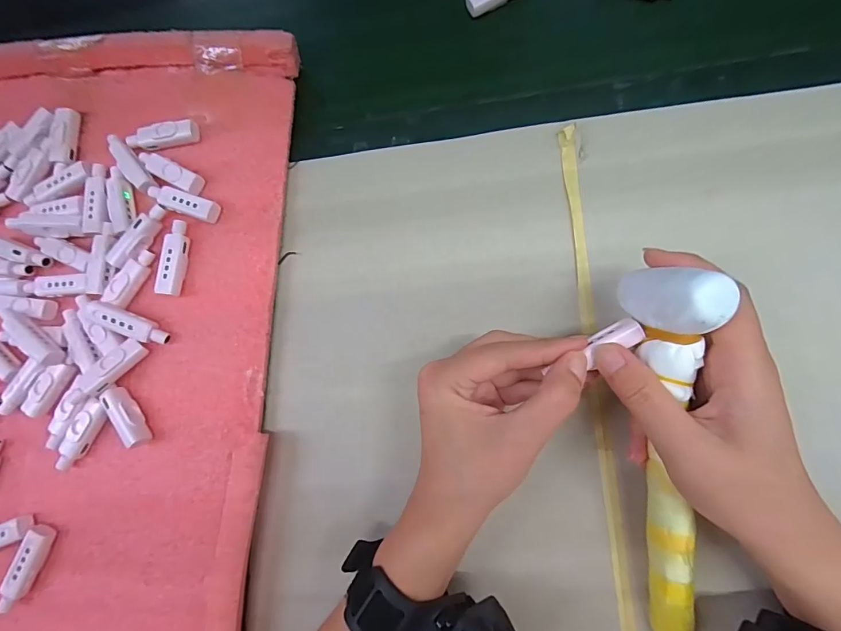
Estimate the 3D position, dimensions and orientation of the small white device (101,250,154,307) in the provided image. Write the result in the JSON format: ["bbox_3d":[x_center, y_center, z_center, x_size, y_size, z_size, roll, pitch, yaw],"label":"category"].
[{"bbox_3d":[-0.219,-0.029,0.312,0.018,0.010,0.046,32,87,9],"label":"small white device"}]

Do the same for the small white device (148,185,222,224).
[{"bbox_3d":[-0.180,-0.086,0.315,0.055,0.011,0.017,19,85,8],"label":"small white device"}]

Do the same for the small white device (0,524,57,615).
[{"bbox_3d":[-0.275,0.176,0.288,0.014,0.016,0.056,21,86,8],"label":"small white device"}]

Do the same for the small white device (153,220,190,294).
[{"bbox_3d":[-0.183,-0.043,0.309,0.015,0.013,0.056,7,84,7],"label":"small white device"}]

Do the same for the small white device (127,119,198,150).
[{"bbox_3d":[-0.203,-0.141,0.326,0.054,0.014,0.016,-7,82,5],"label":"small white device"}]

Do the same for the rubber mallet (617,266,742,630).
[{"bbox_3d":[0.136,0.082,0.222,0.027,0.048,0.213,-7,100,5],"label":"rubber mallet"}]

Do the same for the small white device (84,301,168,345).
[{"bbox_3d":[-0.212,0.006,0.301,0.057,0.011,0.016,24,86,-6],"label":"small white device"}]

